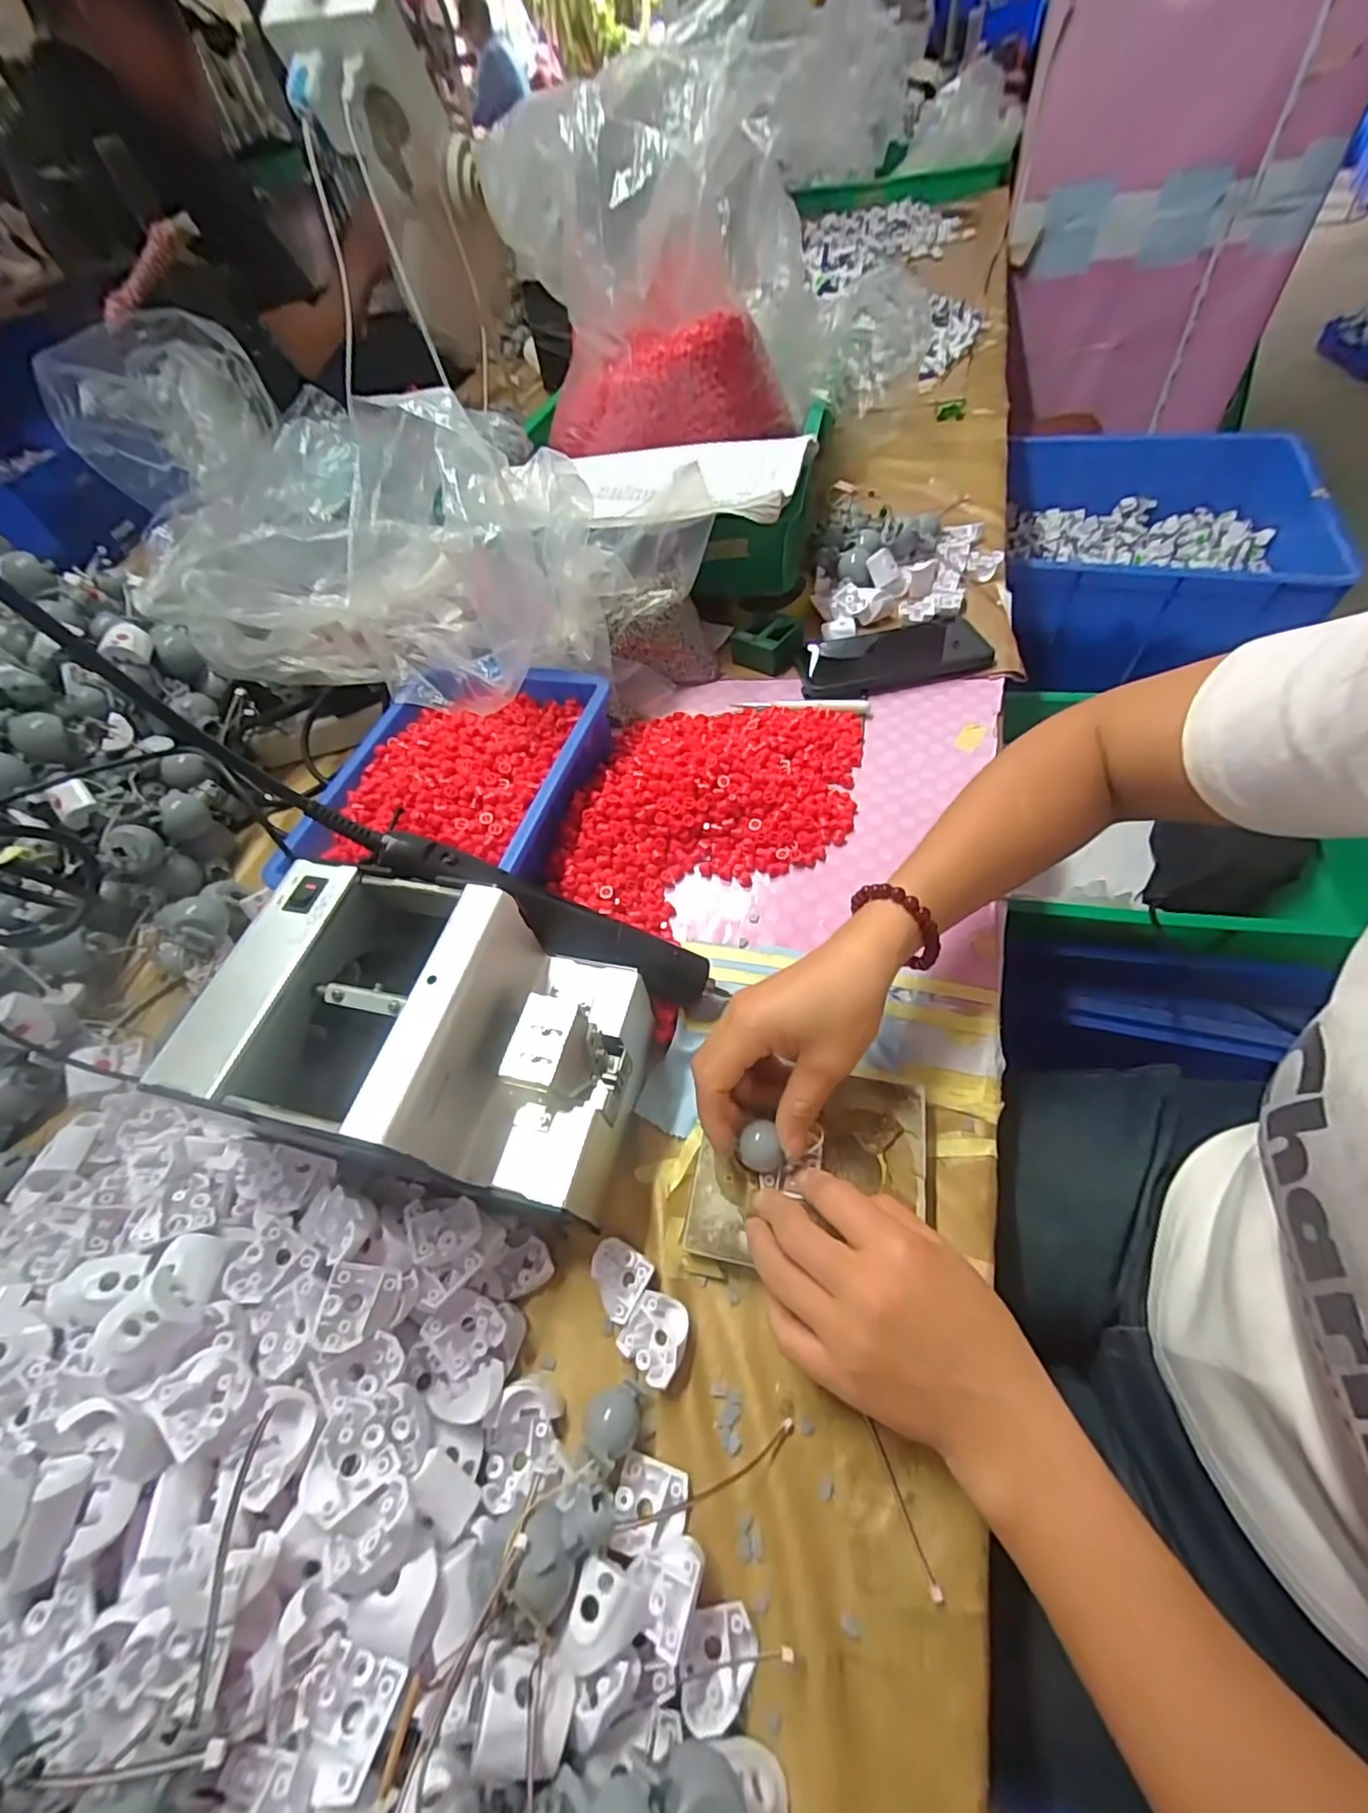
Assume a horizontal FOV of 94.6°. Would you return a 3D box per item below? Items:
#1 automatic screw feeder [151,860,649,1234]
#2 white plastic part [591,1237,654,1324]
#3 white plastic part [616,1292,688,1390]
[{"bbox_3d":[-0.123,0.070,0.335,0.180,0.130,0.130,8,58,13],"label":"automatic screw feeder"},{"bbox_3d":[-0.035,0.190,0.323,0.032,0.007,0.029,26,64,23],"label":"white plastic part"},{"bbox_3d":[-0.013,0.209,0.308,0.030,0.015,0.031,27,64,23],"label":"white plastic part"}]

